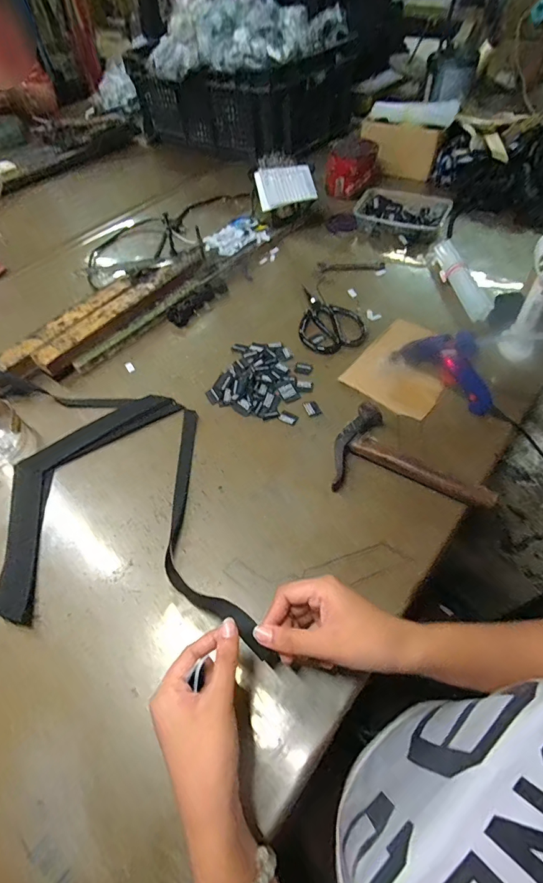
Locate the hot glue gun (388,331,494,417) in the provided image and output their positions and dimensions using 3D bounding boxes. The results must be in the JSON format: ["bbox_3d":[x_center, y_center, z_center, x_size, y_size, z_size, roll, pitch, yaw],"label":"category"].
[{"bbox_3d":[0.232,-0.104,0.541,0.031,0.079,0.146,-39,62,-22],"label":"hot glue gun"}]

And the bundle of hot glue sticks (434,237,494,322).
[{"bbox_3d":[0.317,-0.275,0.696,0.035,0.037,0.207,-9,55,-3],"label":"bundle of hot glue sticks"}]

